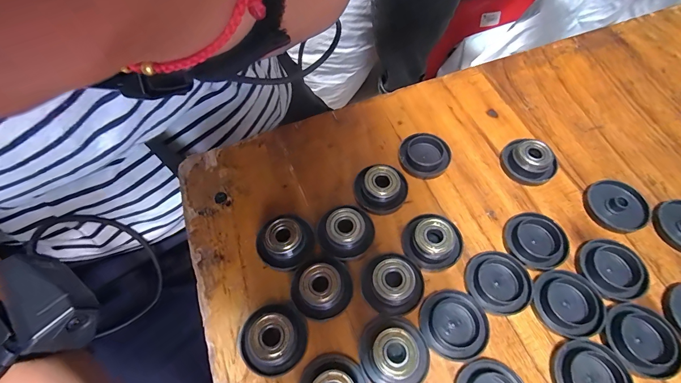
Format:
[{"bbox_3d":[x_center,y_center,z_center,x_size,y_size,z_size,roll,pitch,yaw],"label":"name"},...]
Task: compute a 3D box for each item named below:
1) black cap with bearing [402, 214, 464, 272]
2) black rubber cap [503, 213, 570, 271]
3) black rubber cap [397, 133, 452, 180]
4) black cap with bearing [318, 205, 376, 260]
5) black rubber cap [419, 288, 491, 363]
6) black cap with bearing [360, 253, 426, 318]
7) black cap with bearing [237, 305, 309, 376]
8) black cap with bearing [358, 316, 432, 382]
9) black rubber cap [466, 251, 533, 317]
[{"bbox_3d":[0.051,0.028,0.186,0.031,0.014,0.027,3,59,5],"label":"black cap with bearing"},{"bbox_3d":[0.108,0.027,0.187,0.030,0.008,0.032,-1,59,2],"label":"black rubber cap"},{"bbox_3d":[0.055,-0.024,0.218,0.032,0.009,0.030,-1,59,2],"label":"black rubber cap"},{"bbox_3d":[0.003,0.024,0.188,0.031,0.016,0.027,10,60,9],"label":"black cap with bearing"},{"bbox_3d":[0.056,0.066,0.168,0.031,0.006,0.033,-1,59,2],"label":"black rubber cap"},{"bbox_3d":[0.027,0.048,0.173,0.027,0.016,0.029,-1,59,2],"label":"black cap with bearing"},{"bbox_3d":[-0.032,0.072,0.162,0.029,0.016,0.027,-1,59,2],"label":"black cap with bearing"},{"bbox_3d":[0.024,0.076,0.158,0.029,0.017,0.033,-25,61,-12],"label":"black cap with bearing"},{"bbox_3d":[0.082,0.047,0.177,0.030,0.006,0.032,-1,59,2],"label":"black rubber cap"}]

